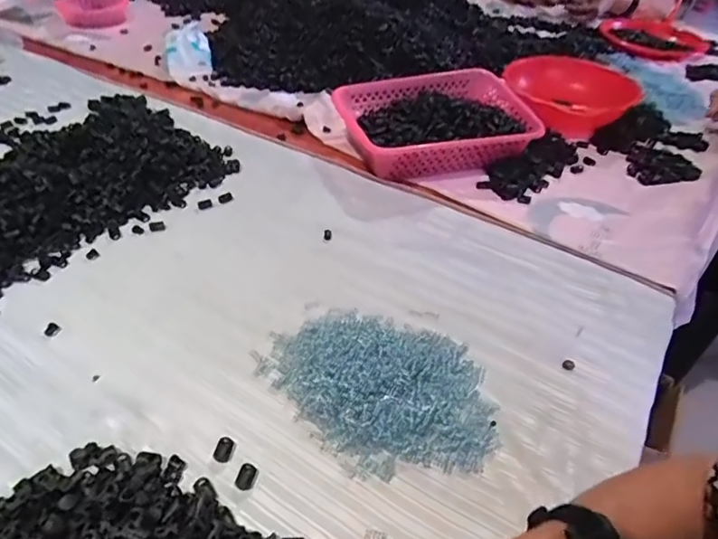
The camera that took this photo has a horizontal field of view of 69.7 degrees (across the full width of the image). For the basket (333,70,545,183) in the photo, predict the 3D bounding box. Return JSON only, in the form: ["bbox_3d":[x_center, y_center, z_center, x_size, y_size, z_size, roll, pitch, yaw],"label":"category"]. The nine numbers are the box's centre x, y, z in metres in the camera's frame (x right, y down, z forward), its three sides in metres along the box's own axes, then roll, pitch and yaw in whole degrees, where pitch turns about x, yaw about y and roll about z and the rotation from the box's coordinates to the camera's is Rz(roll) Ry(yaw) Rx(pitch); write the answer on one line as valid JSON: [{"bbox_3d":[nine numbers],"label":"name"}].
[{"bbox_3d":[0.136,-0.247,0.900,0.338,0.104,0.202,-10,44,-16],"label":"basket"}]

